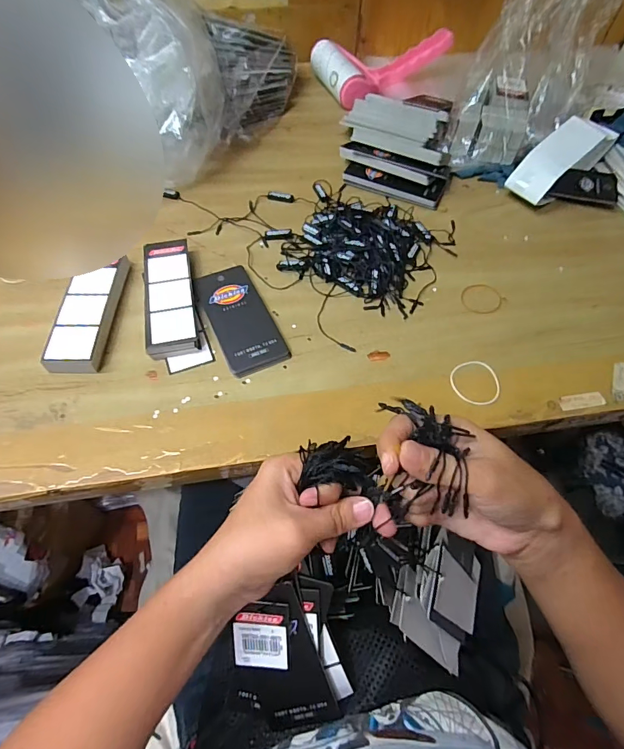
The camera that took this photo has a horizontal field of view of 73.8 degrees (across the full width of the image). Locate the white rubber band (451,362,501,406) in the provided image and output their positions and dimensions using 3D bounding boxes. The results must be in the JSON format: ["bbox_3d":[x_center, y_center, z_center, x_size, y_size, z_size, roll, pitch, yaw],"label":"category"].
[{"bbox_3d":[0.132,0.006,0.336,0.039,0.004,0.040,1,59,-1],"label":"white rubber band"}]

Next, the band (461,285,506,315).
[{"bbox_3d":[0.158,-0.071,0.384,0.039,0.004,0.035,-35,66,-20],"label":"band"}]

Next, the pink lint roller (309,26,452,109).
[{"bbox_3d":[0.089,-0.439,0.584,0.197,0.045,0.119,-33,65,-20],"label":"pink lint roller"}]

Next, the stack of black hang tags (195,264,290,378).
[{"bbox_3d":[-0.064,-0.051,0.360,0.050,0.008,0.114,-21,62,-14],"label":"stack of black hang tags"}]

